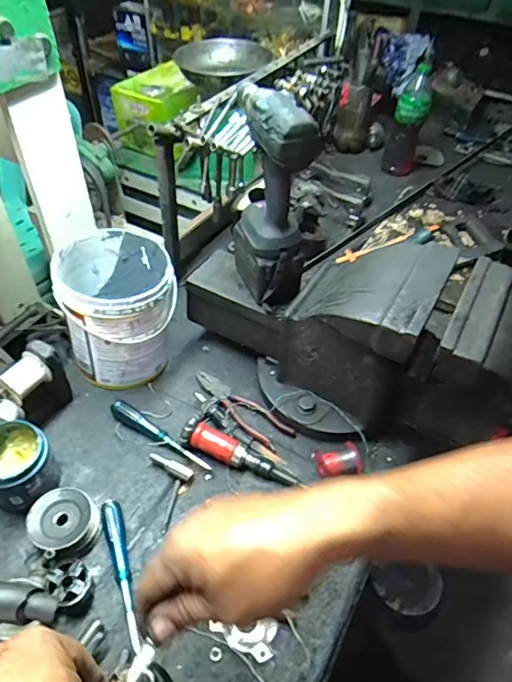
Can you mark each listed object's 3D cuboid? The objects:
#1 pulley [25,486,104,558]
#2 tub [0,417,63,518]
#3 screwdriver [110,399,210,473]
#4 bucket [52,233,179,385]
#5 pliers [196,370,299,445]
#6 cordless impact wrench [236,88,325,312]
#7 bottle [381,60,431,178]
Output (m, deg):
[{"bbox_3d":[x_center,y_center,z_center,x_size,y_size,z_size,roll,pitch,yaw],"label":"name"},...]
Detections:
[{"bbox_3d":[-0.258,0.245,0.656,0.079,0.045,0.085,1,47,-2],"label":"pulley"},{"bbox_3d":[-0.325,0.176,0.665,0.095,0.099,0.101,-33,56,-29],"label":"tub"},{"bbox_3d":[-0.151,0.145,0.757,0.189,0.025,0.028,27,51,20],"label":"screwdriver"},{"bbox_3d":[-0.219,-0.048,0.810,0.172,0.208,0.177,-4,47,-6],"label":"bucket"},{"bbox_3d":[-0.029,0.112,0.813,0.200,0.011,0.051,33,54,25],"label":"pliers"},{"bbox_3d":[0.020,-0.185,0.682,0.074,0.312,0.162,-18,50,-18],"label":"cordless impact wrench"},{"bbox_3d":[0.375,-0.528,1.207,0.081,0.248,0.073,16,48,12],"label":"bottle"}]

